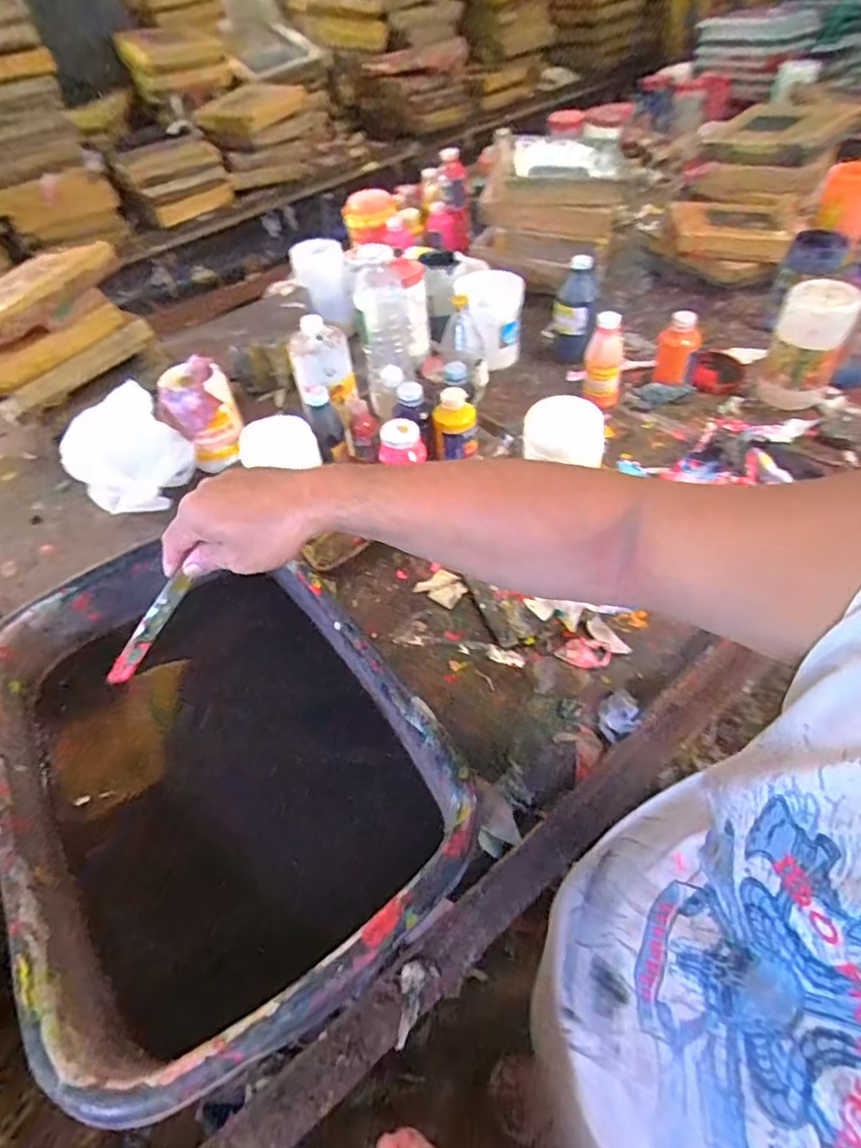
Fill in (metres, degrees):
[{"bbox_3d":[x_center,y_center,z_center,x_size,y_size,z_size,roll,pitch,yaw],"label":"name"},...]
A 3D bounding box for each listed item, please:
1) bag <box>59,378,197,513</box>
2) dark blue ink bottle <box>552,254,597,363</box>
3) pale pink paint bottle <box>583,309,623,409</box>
[{"bbox_3d":[-0.453,-0.182,0.886,0.154,0.130,0.130,25,57,24],"label":"bag"},{"bbox_3d":[0.250,-0.450,1.028,0.071,0.157,0.065,9,52,14],"label":"dark blue ink bottle"},{"bbox_3d":[0.278,-0.335,0.942,0.065,0.144,0.050,8,51,13],"label":"pale pink paint bottle"}]

